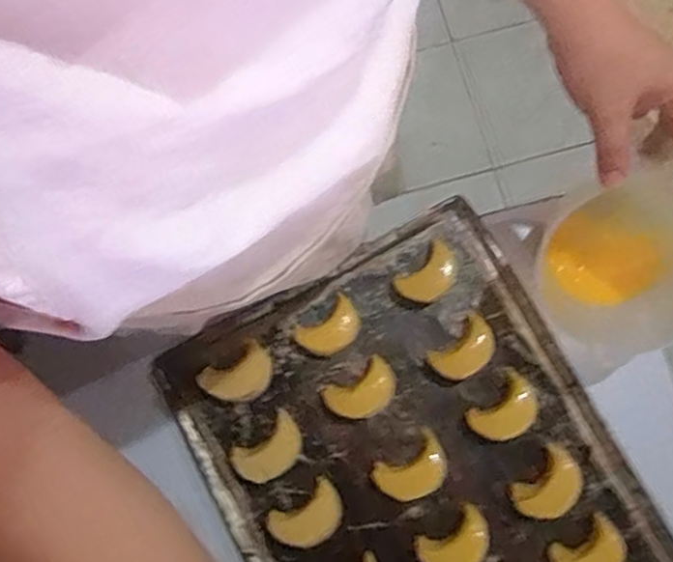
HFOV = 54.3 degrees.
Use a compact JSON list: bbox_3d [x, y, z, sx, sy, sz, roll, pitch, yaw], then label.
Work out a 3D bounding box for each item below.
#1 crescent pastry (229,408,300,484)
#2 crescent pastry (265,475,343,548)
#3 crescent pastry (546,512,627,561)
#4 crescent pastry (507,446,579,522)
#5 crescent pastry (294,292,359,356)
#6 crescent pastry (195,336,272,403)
[{"bbox_3d":[-0.058,0.148,0.570,0.061,0.022,0.043,-38,77,-9],"label":"crescent pastry"},{"bbox_3d":[-0.024,0.205,0.568,0.063,0.013,0.045,-35,80,-5],"label":"crescent pastry"},{"bbox_3d":[0.210,0.227,0.544,0.057,0.018,0.043,-32,80,-4],"label":"crescent pastry"},{"bbox_3d":[0.179,0.174,0.552,0.061,0.013,0.042,-43,81,-6],"label":"crescent pastry"},{"bbox_3d":[-0.006,0.043,0.580,0.056,0.018,0.039,-37,80,-5],"label":"crescent pastry"},{"bbox_3d":[-0.088,0.085,0.587,0.063,0.015,0.045,-36,80,-5],"label":"crescent pastry"}]

